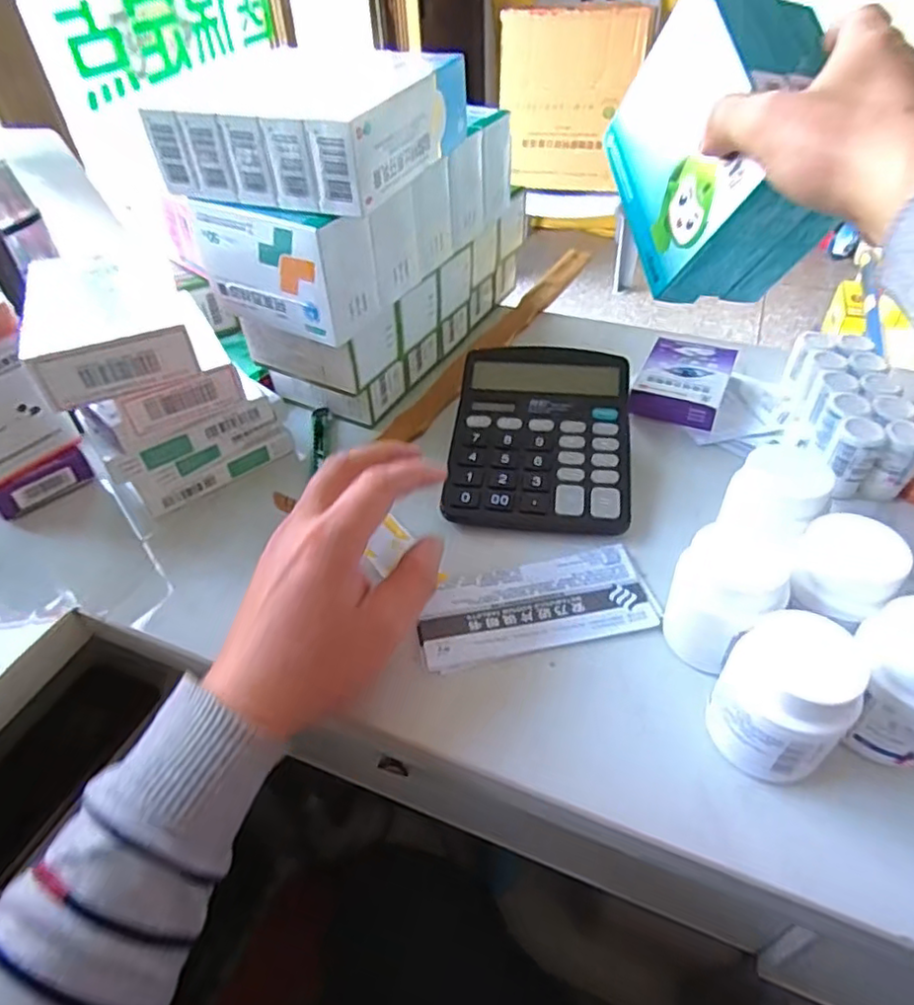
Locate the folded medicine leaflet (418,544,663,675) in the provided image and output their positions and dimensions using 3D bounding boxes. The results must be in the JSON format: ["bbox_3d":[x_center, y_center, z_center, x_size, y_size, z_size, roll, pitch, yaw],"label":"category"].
[{"bbox_3d":[0.043,0.057,0.349,0.127,0.006,0.056,-10,45,-8],"label":"folded medicine leaflet"}]

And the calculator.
[{"bbox_3d":[0.058,-0.050,0.434,0.117,0.035,0.160,4,45,7],"label":"calculator"}]

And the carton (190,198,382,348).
[{"bbox_3d":[-0.098,-0.141,0.371,0.094,0.068,0.044,20,49,22],"label":"carton"}]

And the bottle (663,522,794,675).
[{"bbox_3d":[0.127,0.047,0.309,0.041,0.064,0.046,-27,49,-23],"label":"bottle"}]

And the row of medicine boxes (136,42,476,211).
[{"bbox_3d":[-0.077,-0.218,0.362,0.125,0.049,0.140,16,47,19],"label":"row of medicine boxes"}]

